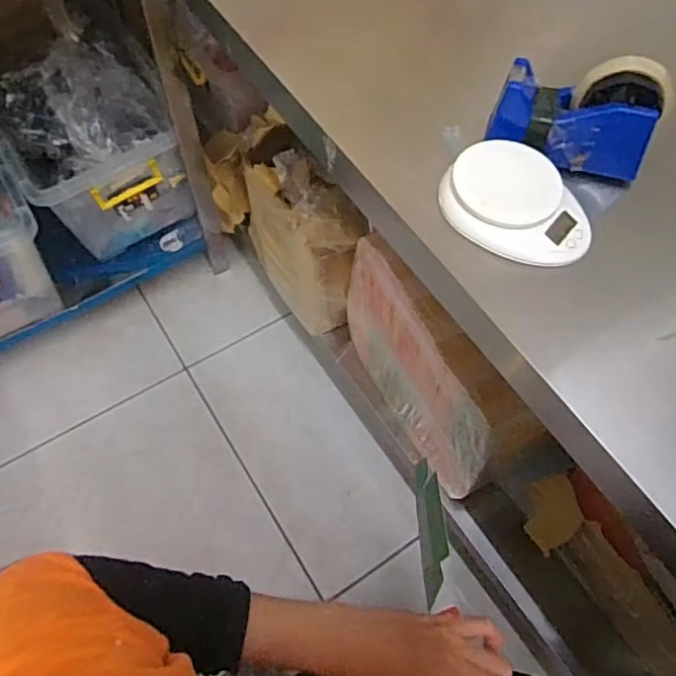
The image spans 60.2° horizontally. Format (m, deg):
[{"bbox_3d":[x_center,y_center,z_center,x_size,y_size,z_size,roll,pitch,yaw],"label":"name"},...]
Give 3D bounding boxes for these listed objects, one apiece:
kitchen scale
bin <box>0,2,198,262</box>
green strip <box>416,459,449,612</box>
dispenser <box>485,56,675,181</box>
[{"bbox_3d":[0.179,-0.131,0.575,0.150,0.037,0.108,38,67,17],"label":"kitchen scale"},{"bbox_3d":[-0.552,-0.437,1.287,0.355,0.302,0.387,-20,64,-13],"label":"bin"},{"bbox_3d":[0.090,0.181,0.557,0.020,0.028,0.149,4,38,0],"label":"green strip"},{"bbox_3d":[0.244,-0.228,0.589,0.162,0.098,0.068,14,62,5],"label":"dispenser"}]

